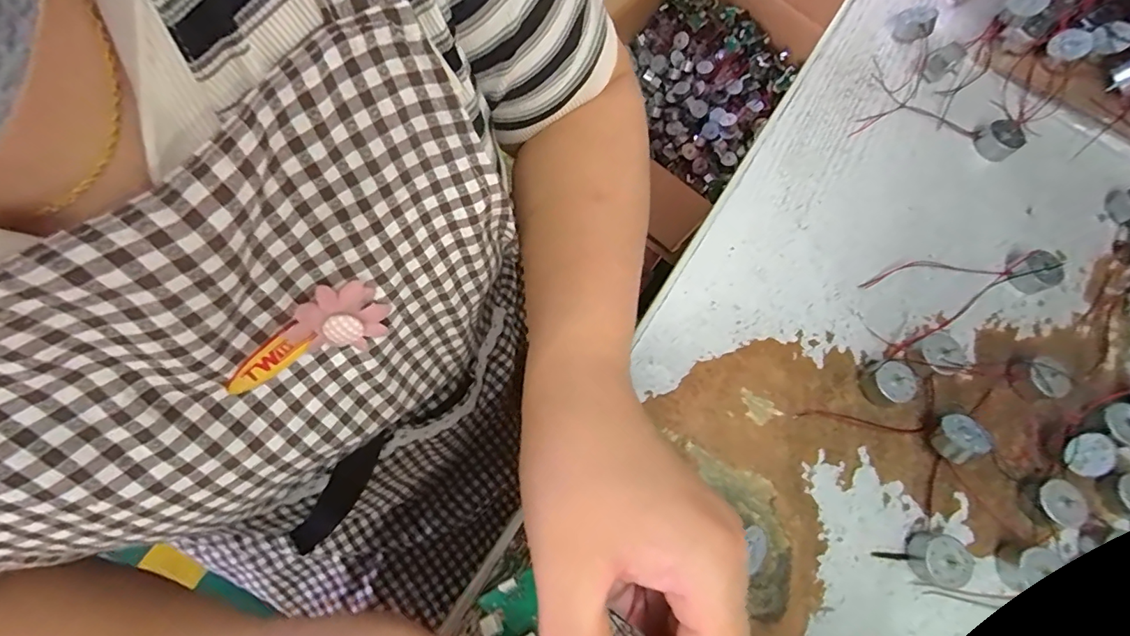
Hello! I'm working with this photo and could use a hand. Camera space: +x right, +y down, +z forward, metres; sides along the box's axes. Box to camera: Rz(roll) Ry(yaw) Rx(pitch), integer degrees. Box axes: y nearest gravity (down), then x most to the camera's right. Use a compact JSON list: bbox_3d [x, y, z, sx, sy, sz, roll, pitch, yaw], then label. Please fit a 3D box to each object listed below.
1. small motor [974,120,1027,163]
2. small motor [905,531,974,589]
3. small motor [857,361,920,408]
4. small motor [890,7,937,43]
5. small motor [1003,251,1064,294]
[{"bbox_3d":[0.287,-0.117,0.324,0.022,0.015,0.023,1,71,-2],"label":"small motor"},{"bbox_3d":[0.184,0.120,0.241,0.021,0.016,0.023,1,71,-2],"label":"small motor"},{"bbox_3d":[0.177,0.035,0.270,0.024,0.014,0.024,1,71,-2],"label":"small motor"},{"bbox_3d":[0.248,-0.209,0.350,0.025,0.023,0.020,38,74,10],"label":"small motor"},{"bbox_3d":[0.281,-0.029,0.294,0.023,0.019,0.026,-19,73,-9],"label":"small motor"}]

